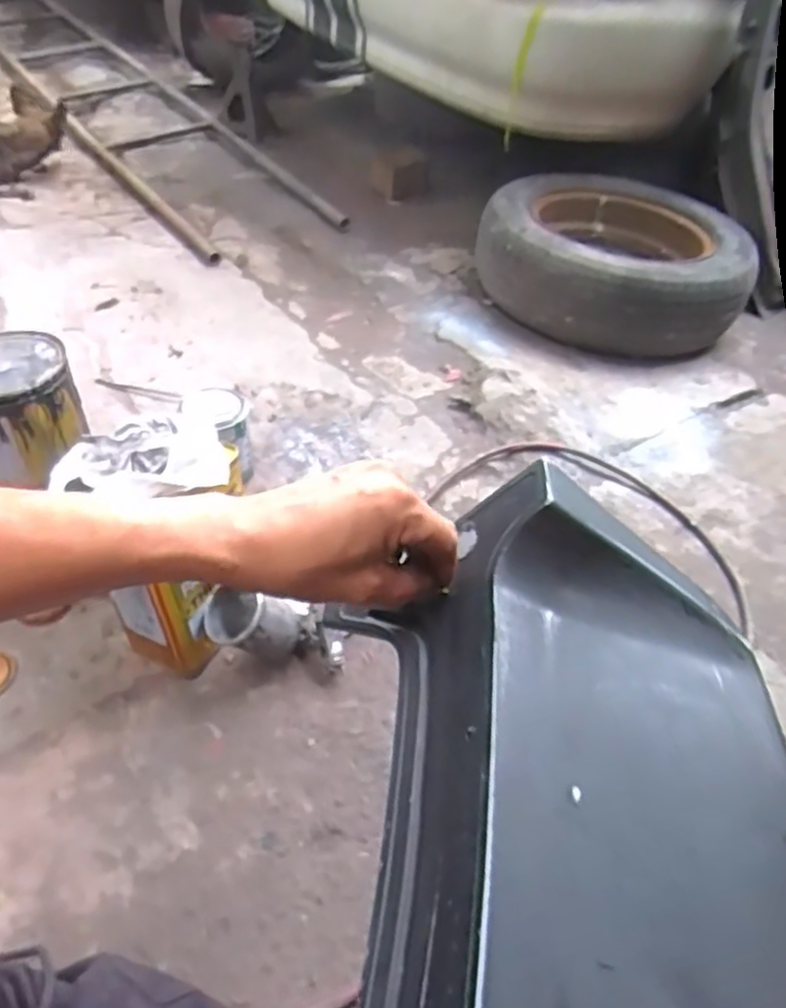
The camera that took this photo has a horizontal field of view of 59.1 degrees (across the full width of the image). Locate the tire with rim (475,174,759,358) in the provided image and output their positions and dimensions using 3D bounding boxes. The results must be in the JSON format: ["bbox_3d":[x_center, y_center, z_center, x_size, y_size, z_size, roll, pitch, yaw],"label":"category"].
[{"bbox_3d":[0.503,-0.547,1.538,0.536,0.191,0.539,2,47,-2],"label":"tire with rim"}]

